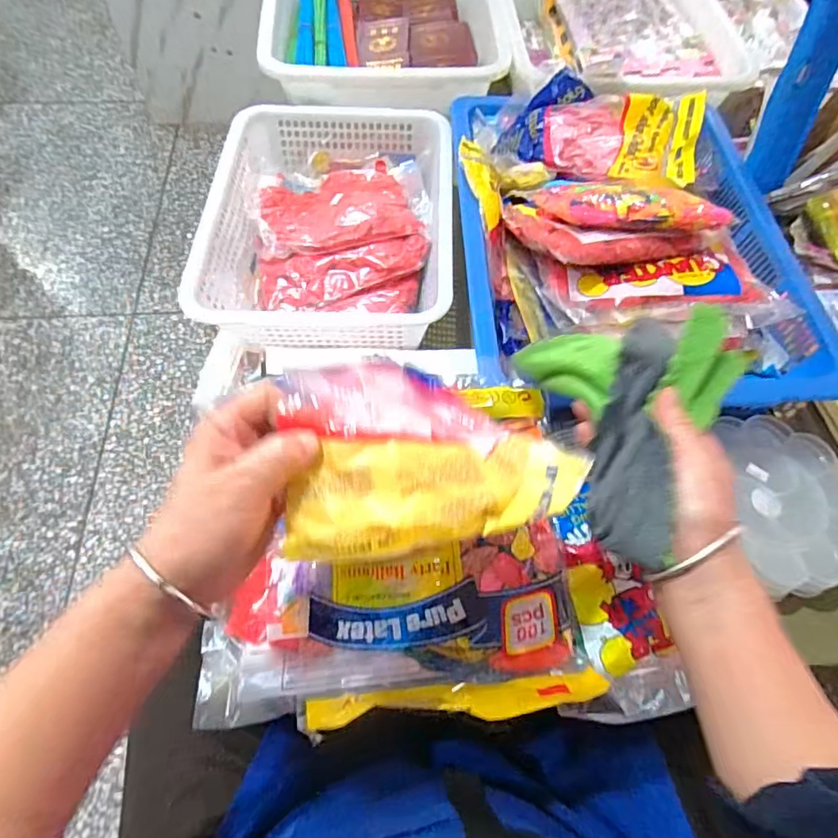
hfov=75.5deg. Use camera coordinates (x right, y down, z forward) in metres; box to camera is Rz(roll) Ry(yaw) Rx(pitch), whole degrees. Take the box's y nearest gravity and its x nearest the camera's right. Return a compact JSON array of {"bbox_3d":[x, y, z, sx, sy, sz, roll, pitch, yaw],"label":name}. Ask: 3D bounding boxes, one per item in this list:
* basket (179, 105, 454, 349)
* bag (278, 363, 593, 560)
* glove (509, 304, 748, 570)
[{"bbox_3d":[-0.108,-0.254,0.690,0.287,0.087,0.368,2,60,-2],"label":"basket"},{"bbox_3d":[0.011,0.014,0.321,0.173,0.043,0.132,-4,60,-5],"label":"bag"},{"bbox_3d":[0.169,-0.007,0.375,0.129,0.076,0.184,-11,61,-9],"label":"glove"}]

